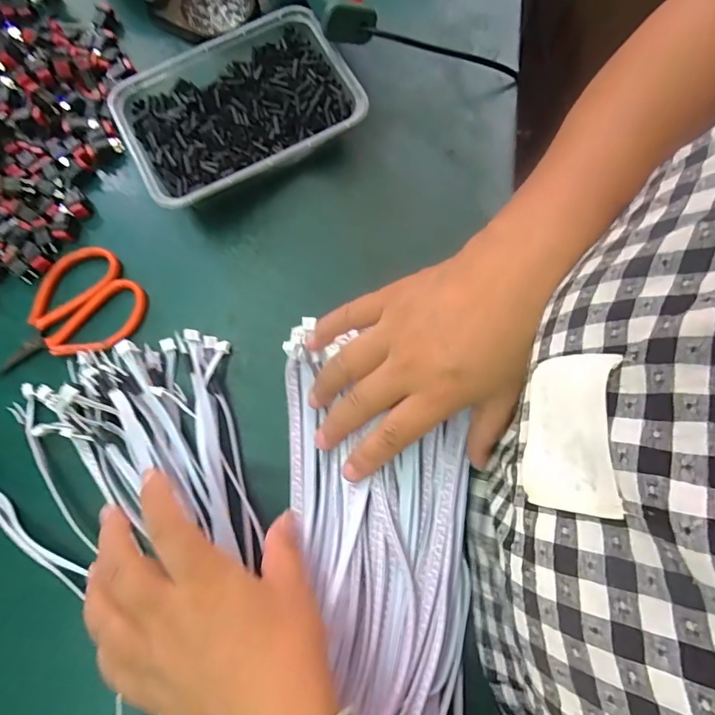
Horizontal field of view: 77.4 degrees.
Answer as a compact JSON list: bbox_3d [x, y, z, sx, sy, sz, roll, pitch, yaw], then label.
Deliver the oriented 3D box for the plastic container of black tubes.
[{"bbox_3d":[-0.086,-0.178,0.332,0.162,0.041,0.114,-25,78,-4],"label":"plastic container of black tubes"}]

